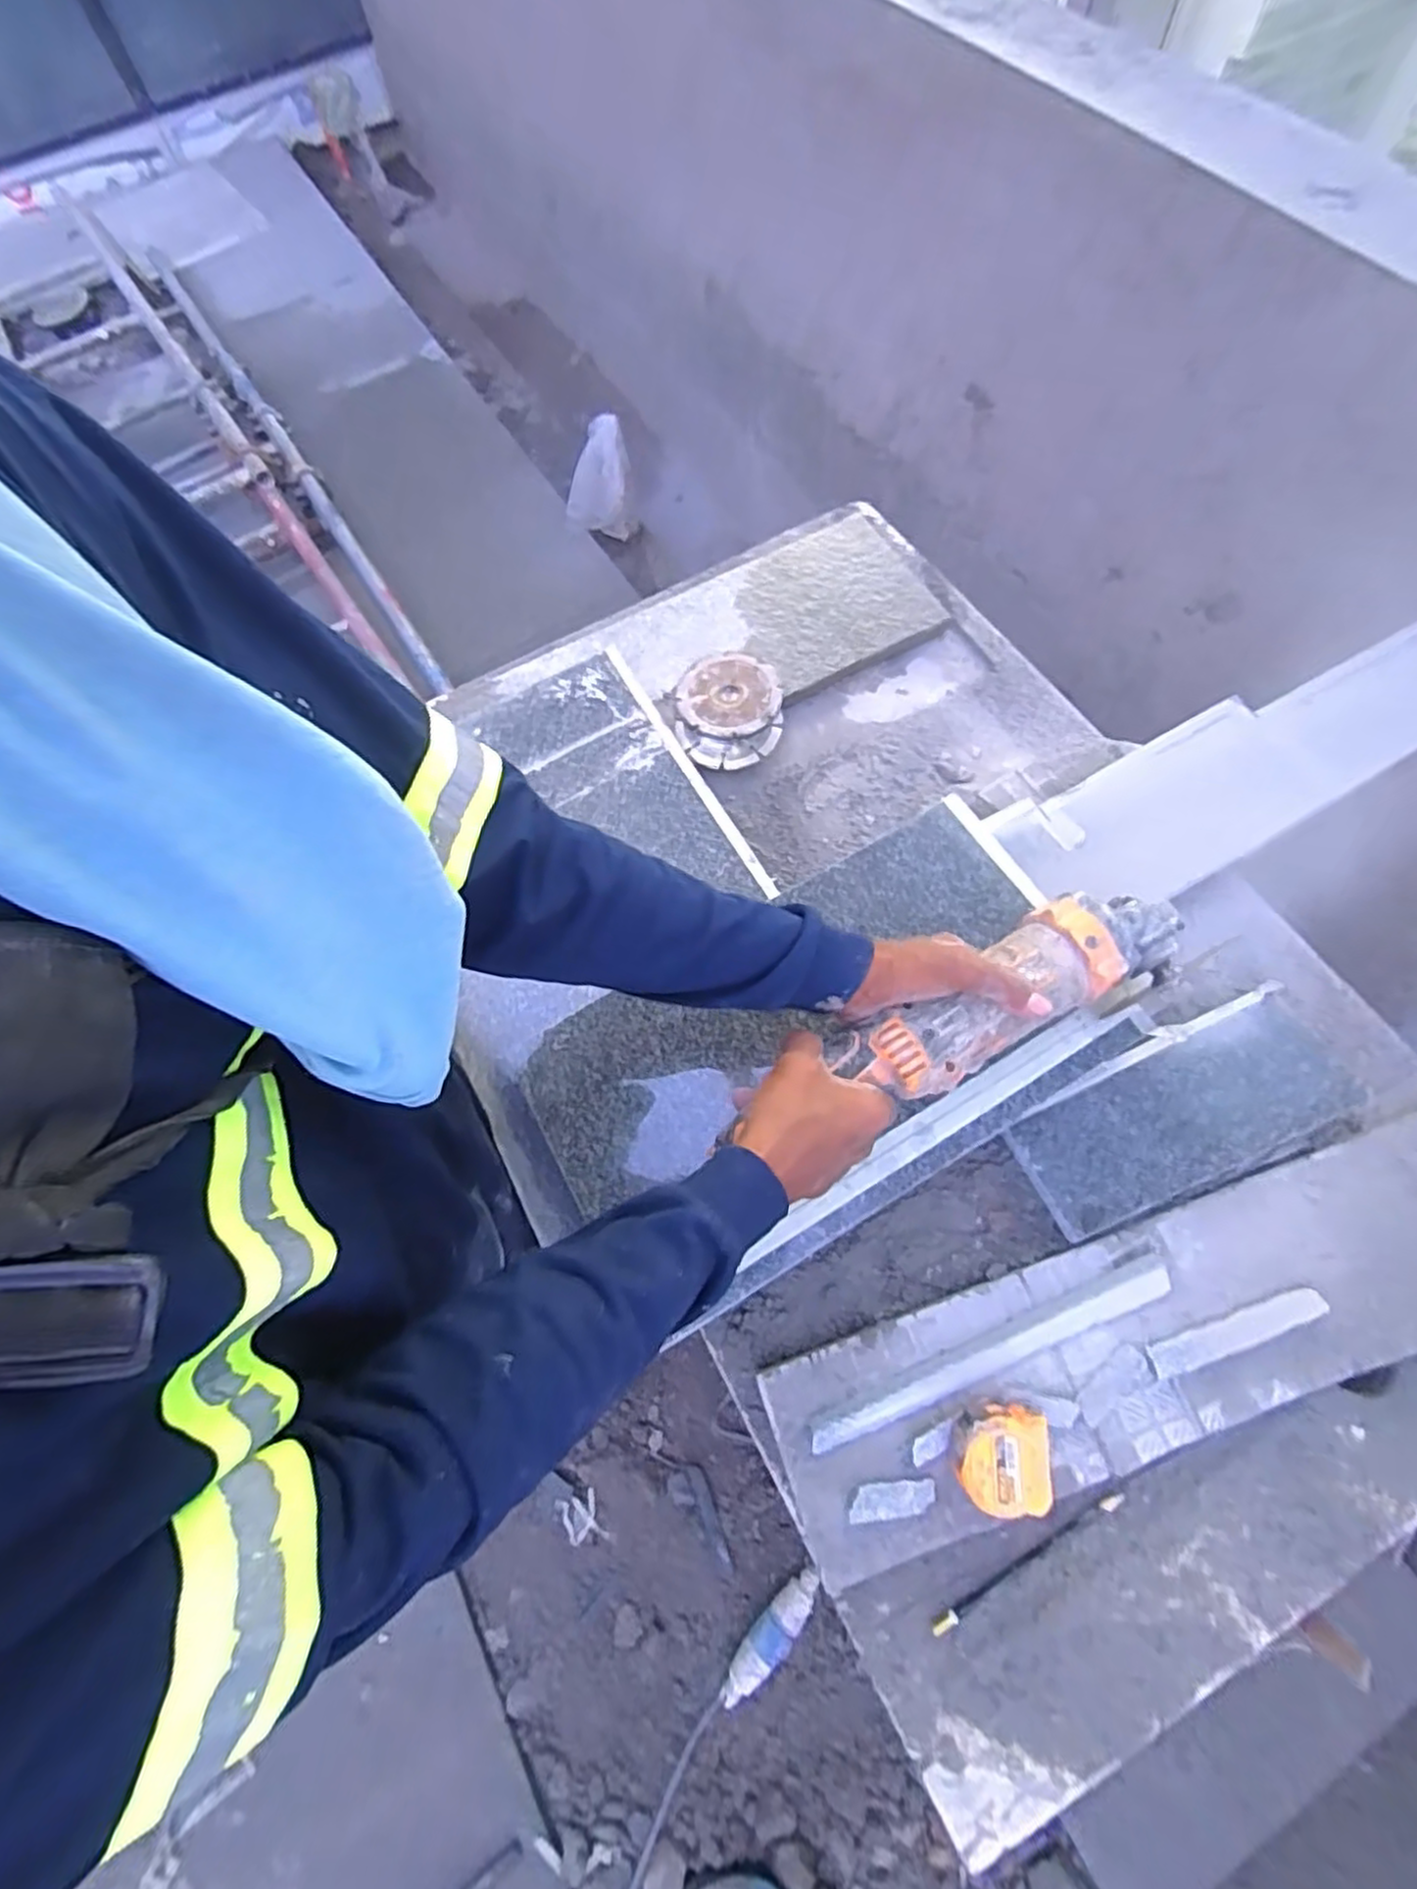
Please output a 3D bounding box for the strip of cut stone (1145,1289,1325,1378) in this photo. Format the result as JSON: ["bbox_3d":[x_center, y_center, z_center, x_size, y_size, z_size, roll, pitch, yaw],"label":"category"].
[{"bbox_3d":[0.361,0.263,0.497,0.125,0.011,0.018,-19,68,-4],"label":"strip of cut stone"}]

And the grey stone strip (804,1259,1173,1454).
[{"bbox_3d":[0.196,0.284,0.500,0.267,0.021,0.023,-22,68,-8],"label":"grey stone strip"}]

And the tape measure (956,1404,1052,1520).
[{"bbox_3d":[0.189,0.335,0.477,0.061,0.044,0.061,0,68,4],"label":"tape measure"}]

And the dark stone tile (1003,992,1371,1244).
[{"bbox_3d":[0.363,0.127,0.547,0.253,0.025,0.095,-24,68,-6],"label":"dark stone tile"}]

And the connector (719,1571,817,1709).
[{"bbox_3d":[0.090,0.999,1.050,0.053,0.040,0.203,39,75,17],"label":"connector"}]

